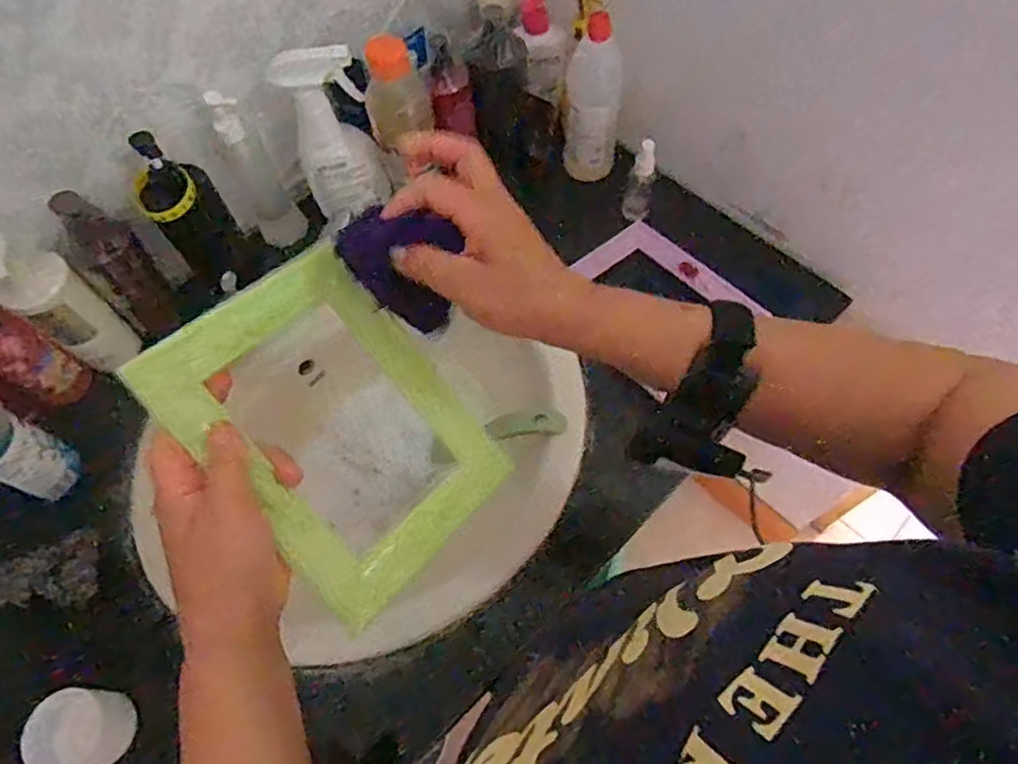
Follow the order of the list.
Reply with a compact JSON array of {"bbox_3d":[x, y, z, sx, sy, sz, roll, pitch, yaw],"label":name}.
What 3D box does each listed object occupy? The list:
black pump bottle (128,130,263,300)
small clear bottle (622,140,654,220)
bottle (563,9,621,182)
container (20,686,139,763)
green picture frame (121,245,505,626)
[{"bbox_3d":[-0.339,-0.175,0.695,0.071,0.186,0.066,-33,66,-13],"label":"black pump bottle"},{"bbox_3d":[0.153,-0.238,0.753,0.029,0.113,0.021,8,64,7],"label":"small clear bottle"},{"bbox_3d":[0.095,-0.329,0.750,0.067,0.182,0.068,3,63,5],"label":"bottle"},{"bbox_3d":[-0.357,0.291,0.537,0.063,0.045,0.061,-1,63,3],"label":"container"},{"bbox_3d":[-0.106,0.028,0.410,0.154,0.013,0.203,-43,100,-32],"label":"green picture frame"}]

